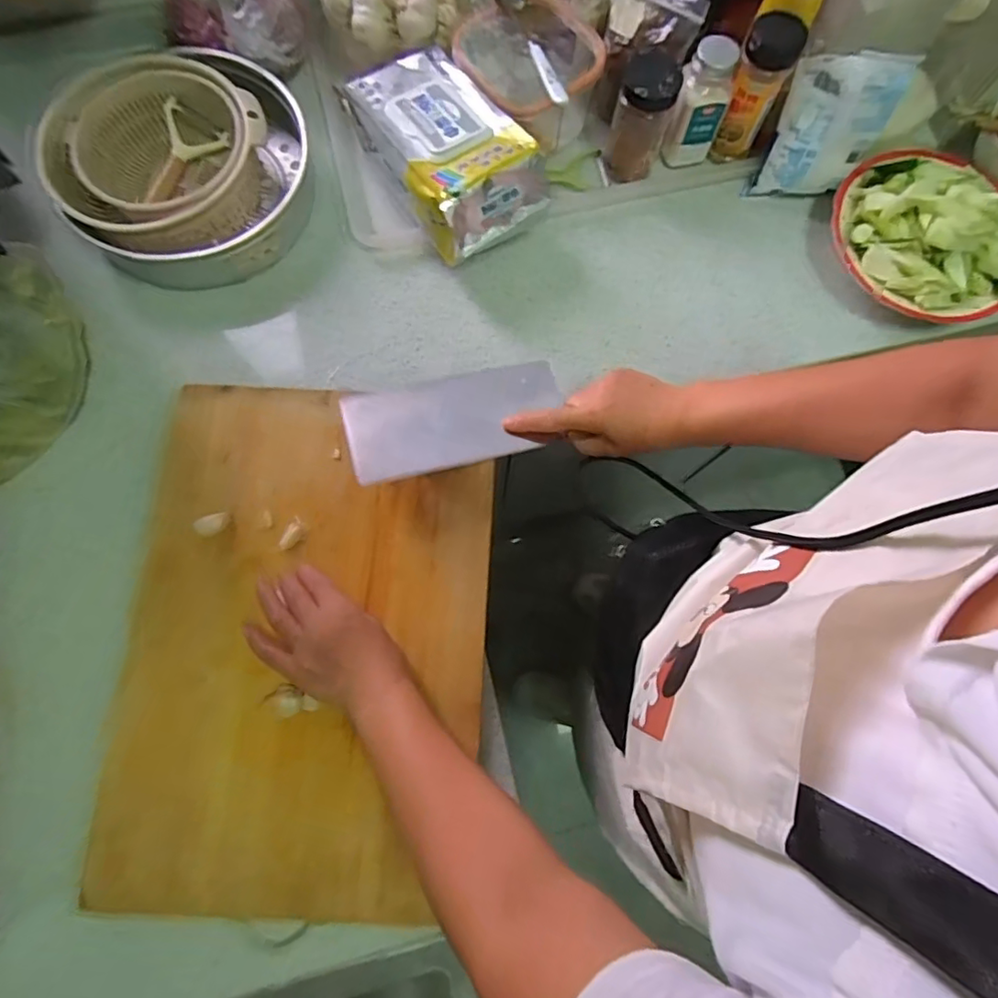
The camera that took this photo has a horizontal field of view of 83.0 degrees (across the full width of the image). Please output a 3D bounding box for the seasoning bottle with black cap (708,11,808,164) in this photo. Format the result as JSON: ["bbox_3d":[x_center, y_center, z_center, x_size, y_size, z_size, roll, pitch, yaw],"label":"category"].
[{"bbox_3d":[0.270,-0.435,0.607,0.052,0.134,0.064,25,77,5],"label":"seasoning bottle with black cap"}]

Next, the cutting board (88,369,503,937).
[{"bbox_3d":[-0.169,0.117,0.507,0.307,0.019,0.450,3,76,0],"label":"cutting board"}]

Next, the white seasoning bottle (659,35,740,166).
[{"bbox_3d":[0.216,-0.418,0.608,0.055,0.116,0.044,25,77,5],"label":"white seasoning bottle"}]

